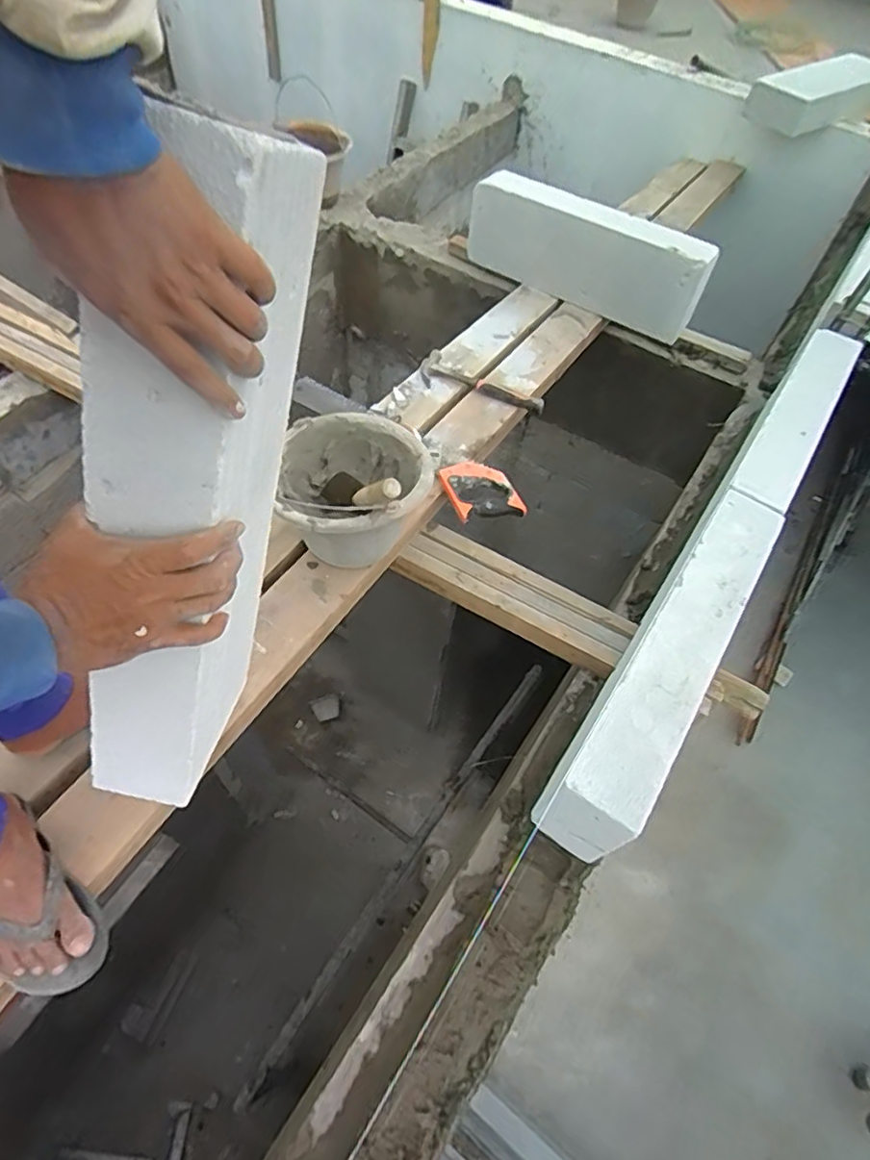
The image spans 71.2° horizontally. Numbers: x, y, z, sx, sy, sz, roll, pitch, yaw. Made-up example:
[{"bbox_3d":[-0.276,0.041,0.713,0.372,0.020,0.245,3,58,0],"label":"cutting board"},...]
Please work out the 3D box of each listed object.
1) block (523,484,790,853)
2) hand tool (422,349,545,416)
[{"bbox_3d":[0.344,0.112,0.916,0.116,0.166,0.596,32,59,15],"label":"block"},{"bbox_3d":[0.094,-0.409,1.307,0.282,0.032,0.087,29,58,14],"label":"hand tool"}]

